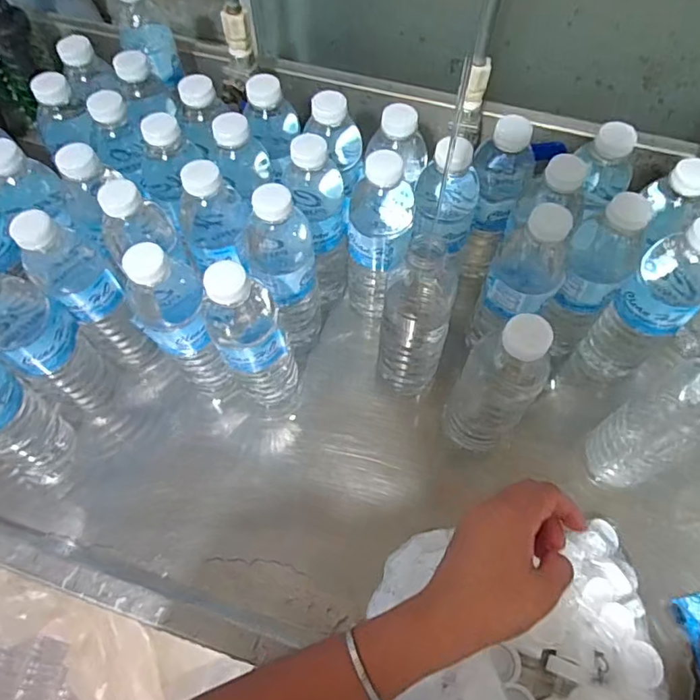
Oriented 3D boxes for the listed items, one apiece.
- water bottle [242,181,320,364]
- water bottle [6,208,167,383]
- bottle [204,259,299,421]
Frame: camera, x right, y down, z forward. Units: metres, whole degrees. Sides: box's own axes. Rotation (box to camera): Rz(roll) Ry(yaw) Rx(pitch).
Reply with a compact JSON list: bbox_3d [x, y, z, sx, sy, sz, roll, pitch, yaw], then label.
[{"bbox_3d":[-0.062,-0.067,0.517,0.062,0.217,0.066,-9,61,-6],"label":"water bottle"},{"bbox_3d":[-0.230,-0.037,0.495,0.058,0.210,0.061,-37,68,-19],"label":"water bottle"},{"bbox_3d":[-0.082,-0.004,0.476,0.067,0.209,0.079,-30,65,-16],"label":"bottle"}]

